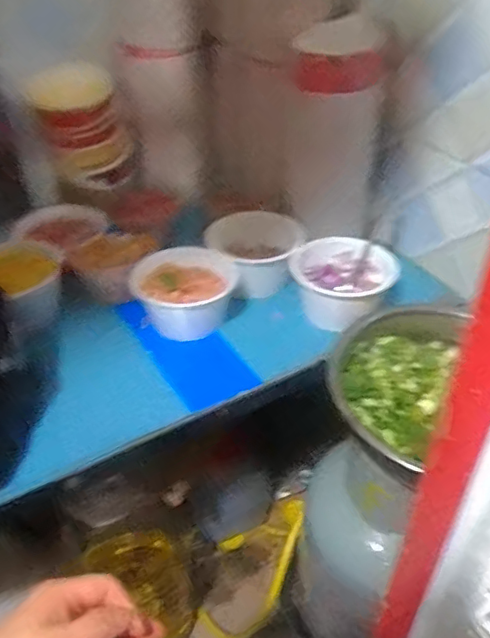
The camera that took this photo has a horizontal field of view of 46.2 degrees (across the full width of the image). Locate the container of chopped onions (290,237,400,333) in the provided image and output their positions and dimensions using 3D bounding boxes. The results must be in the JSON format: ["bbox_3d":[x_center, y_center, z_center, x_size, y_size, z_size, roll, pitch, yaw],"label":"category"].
[{"bbox_3d":[0.170,-0.063,0.997,0.172,0.082,0.166,6,42,14],"label":"container of chopped onions"}]

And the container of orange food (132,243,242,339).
[{"bbox_3d":[-0.098,-0.041,0.975,0.170,0.100,0.149,-13,41,-8],"label":"container of orange food"}]

